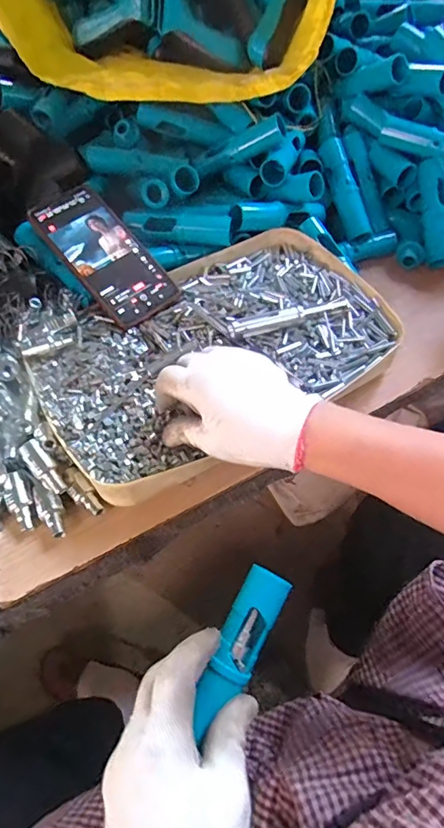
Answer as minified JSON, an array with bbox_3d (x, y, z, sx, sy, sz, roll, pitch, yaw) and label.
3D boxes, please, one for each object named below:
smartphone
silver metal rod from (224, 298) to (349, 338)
[{"bbox_3d":[-0.122,-0.166,0.508,0.077,0.008,0.165,-38,82,-21],"label":"smartphone"},{"bbox_3d":[0.066,-0.097,0.477,0.134,0.018,0.018,-18,54,-25],"label":"silver metal rod"}]

